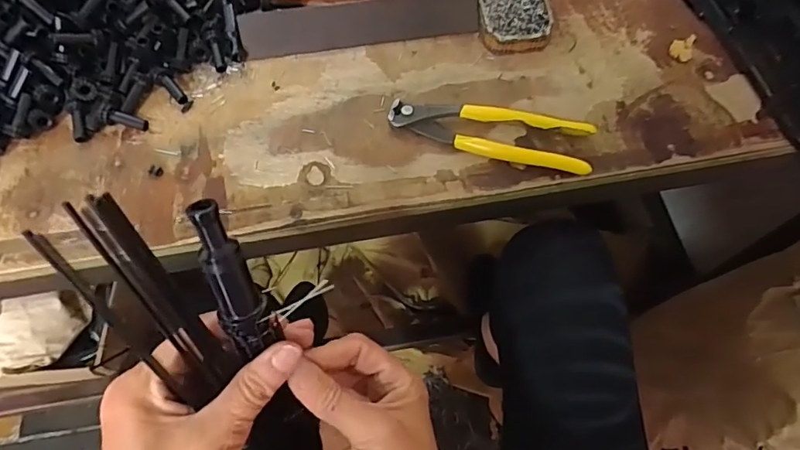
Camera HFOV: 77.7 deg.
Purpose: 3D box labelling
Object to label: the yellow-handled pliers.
[{"bbox_3d":[0.074,-0.079,0.413,0.164,0.017,0.043,15,67,8],"label":"yellow-handled pliers"}]

